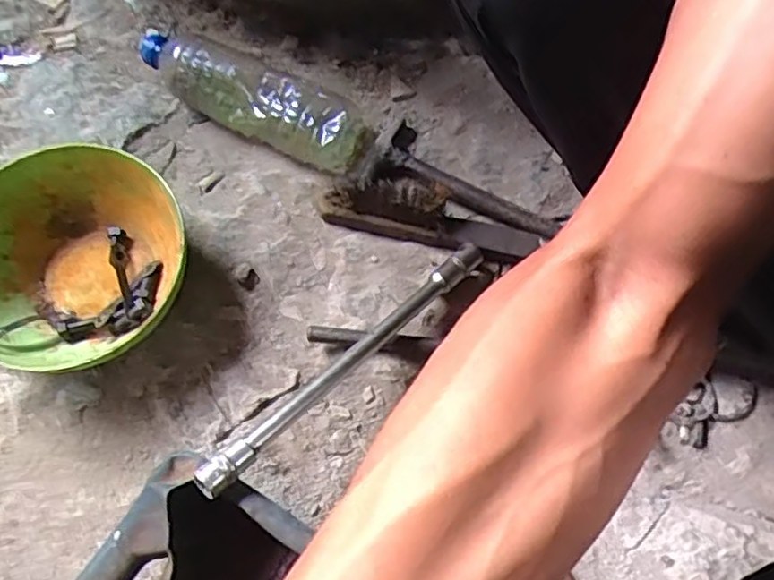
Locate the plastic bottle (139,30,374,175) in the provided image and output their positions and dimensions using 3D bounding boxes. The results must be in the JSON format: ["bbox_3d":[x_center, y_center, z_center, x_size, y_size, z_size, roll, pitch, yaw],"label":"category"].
[{"bbox_3d":[-0.131,-0.186,0.631,0.233,0.061,0.062,25,70,9],"label":"plastic bottle"}]

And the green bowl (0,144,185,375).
[{"bbox_3d":[-0.267,-0.020,0.551,0.169,0.079,0.183,0,69,-1],"label":"green bowl"}]

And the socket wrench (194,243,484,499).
[{"bbox_3d":[-0.022,0.048,0.505,0.019,0.017,0.299,42,57,14],"label":"socket wrench"}]

